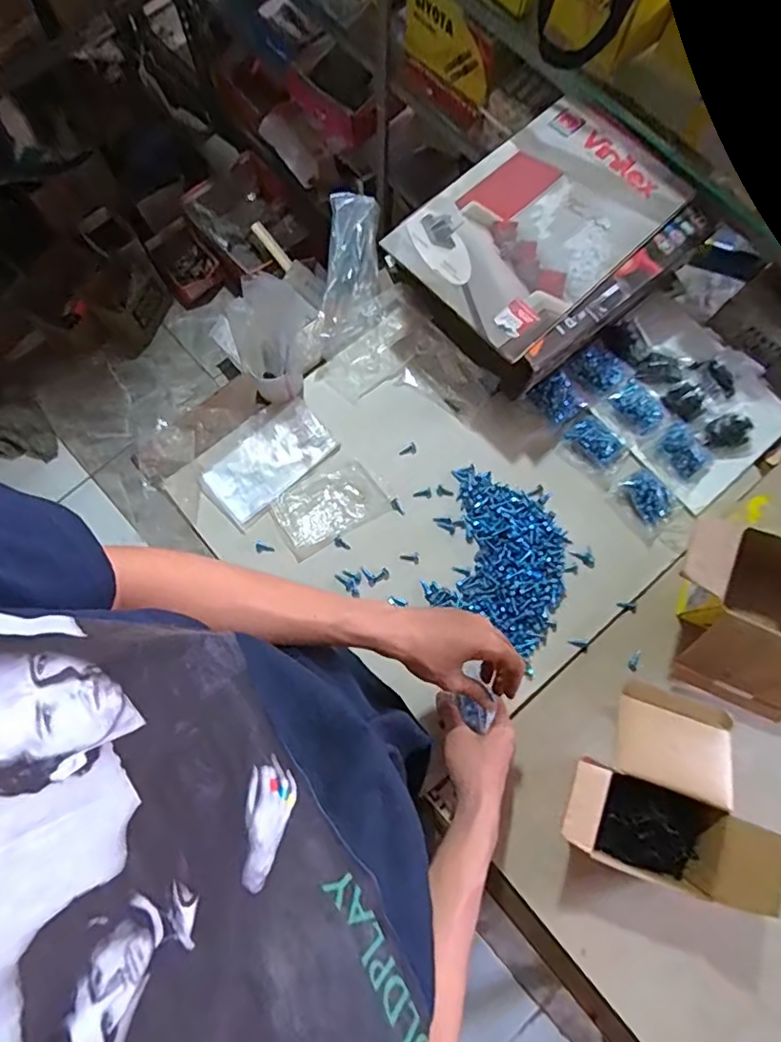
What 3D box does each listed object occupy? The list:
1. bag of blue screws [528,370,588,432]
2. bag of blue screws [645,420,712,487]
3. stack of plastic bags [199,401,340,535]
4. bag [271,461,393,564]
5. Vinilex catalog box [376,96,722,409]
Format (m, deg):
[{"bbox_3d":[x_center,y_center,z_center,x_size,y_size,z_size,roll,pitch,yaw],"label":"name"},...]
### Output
[{"bbox_3d":[0.208,-0.150,0.707,0.055,0.017,0.059,-38,80,-9],"label":"bag of blue screws"},{"bbox_3d":[0.359,-0.084,0.695,0.069,0.021,0.053,42,80,9],"label":"bag of blue screws"},{"bbox_3d":[-0.147,-0.072,0.695,0.160,0.011,0.083,-40,80,-9],"label":"stack of plastic bags"},{"bbox_3d":[-0.073,-0.018,0.685,0.127,0.011,0.080,-30,79,-7],"label":"bag"},{"bbox_3d":[0.183,-0.326,0.706,0.343,0.106,0.242,-39,80,-9],"label":"Vinilex catalog box"}]

